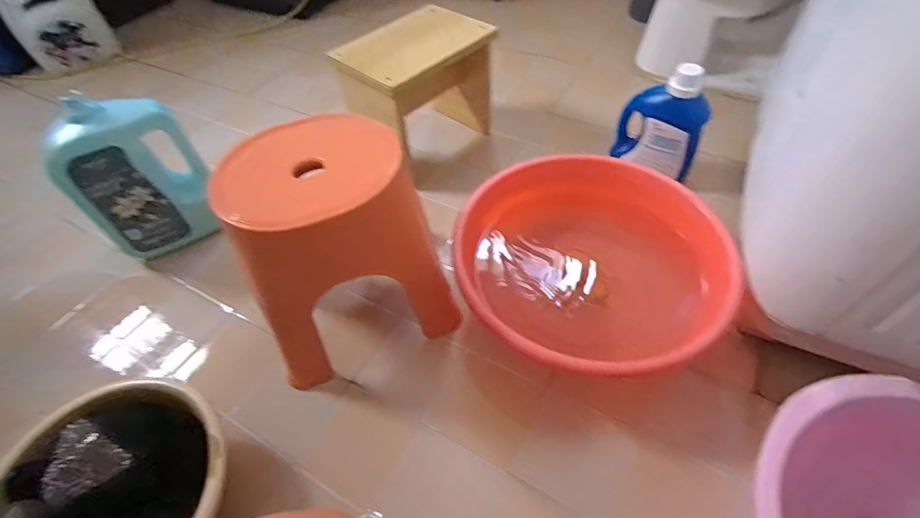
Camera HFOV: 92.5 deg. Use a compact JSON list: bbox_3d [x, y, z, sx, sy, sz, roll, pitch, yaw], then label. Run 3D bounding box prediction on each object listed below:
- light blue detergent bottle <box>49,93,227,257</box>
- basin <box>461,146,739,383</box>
[{"bbox_3d":[-0.625,-0.151,0.872,0.227,0.304,0.090,-35,56,-22],"label":"light blue detergent bottle"},{"bbox_3d":[0.213,0.022,0.779,0.419,0.187,0.398,-3,50,3],"label":"basin"}]

